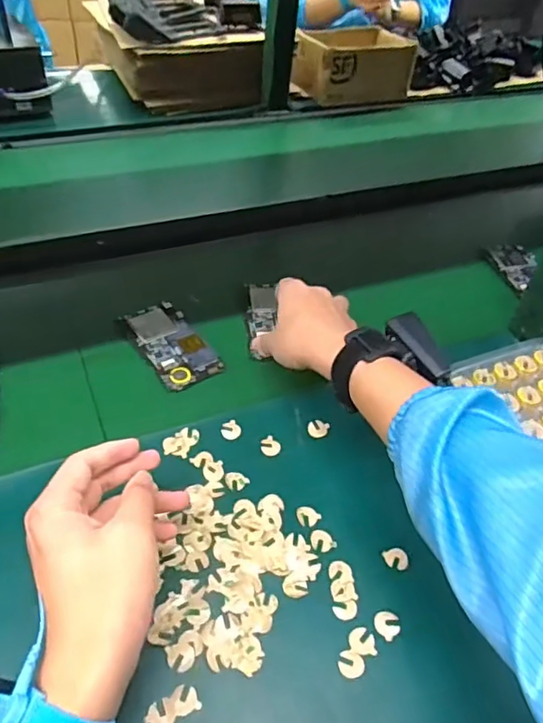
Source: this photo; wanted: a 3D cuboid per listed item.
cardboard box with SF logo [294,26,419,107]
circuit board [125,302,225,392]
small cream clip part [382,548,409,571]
[{"bbox_3d":[0.149,-0.586,1.096,0.219,0.093,0.175,-12,49,-17],"label":"cardboard box with SF logo"},{"bbox_3d":[-0.105,-0.020,0.592,0.062,0.008,0.117,-22,52,-25],"label":"circuit board"},{"bbox_3d":[0.097,0.153,0.434,0.017,0.004,0.019,-20,51,-23],"label":"small cream clip part"}]

